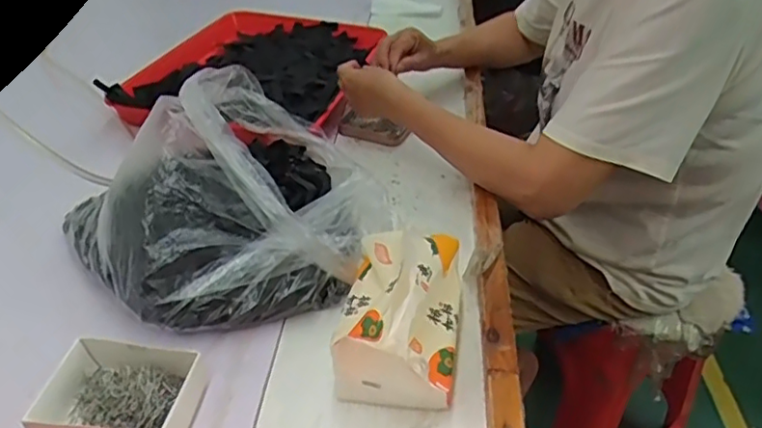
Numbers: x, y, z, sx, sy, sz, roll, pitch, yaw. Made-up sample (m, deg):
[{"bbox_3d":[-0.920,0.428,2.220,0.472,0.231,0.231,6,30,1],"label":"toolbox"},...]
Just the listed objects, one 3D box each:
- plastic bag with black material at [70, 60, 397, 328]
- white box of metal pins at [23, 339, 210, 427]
[{"bbox_3d":[-0.145,-0.023,0.596,0.266,0.143,0.259,-26,45,-33],"label":"plastic bag with black material"},{"bbox_3d":[-0.194,0.140,0.458,0.105,0.034,0.081,4,37,2],"label":"white box of metal pins"}]

